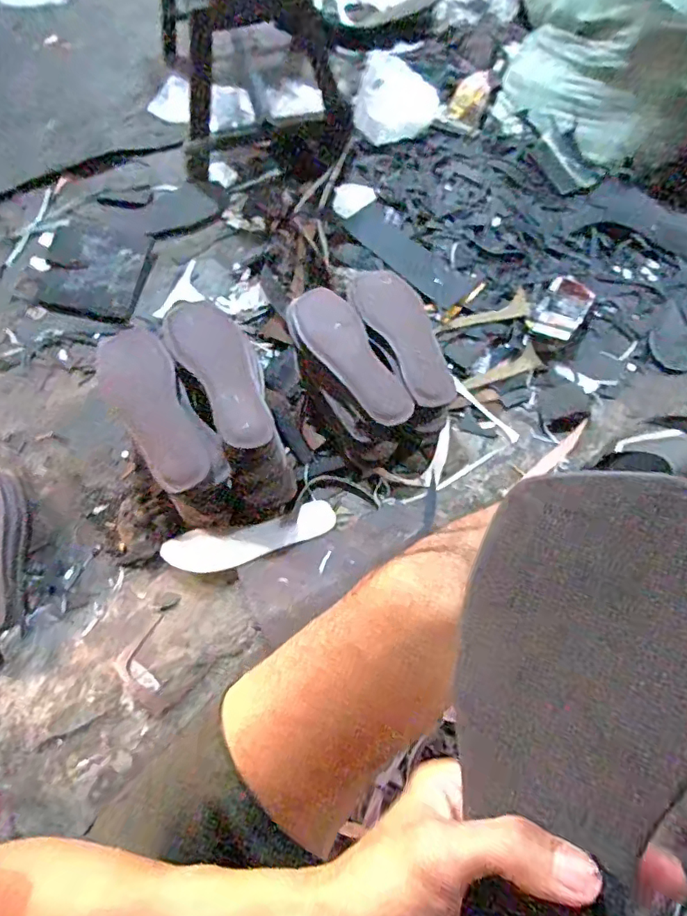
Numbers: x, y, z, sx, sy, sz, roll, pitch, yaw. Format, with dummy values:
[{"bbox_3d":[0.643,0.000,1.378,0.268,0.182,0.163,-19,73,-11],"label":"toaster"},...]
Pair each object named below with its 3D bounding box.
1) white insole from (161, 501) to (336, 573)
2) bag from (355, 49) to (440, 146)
[{"bbox_3d":[-0.125,0.110,0.696,0.229,0.012,0.070,-14,50,-2],"label":"white insole"},{"bbox_3d":[0.104,-0.676,0.998,0.158,0.073,0.194,6,66,3],"label":"bag"}]

